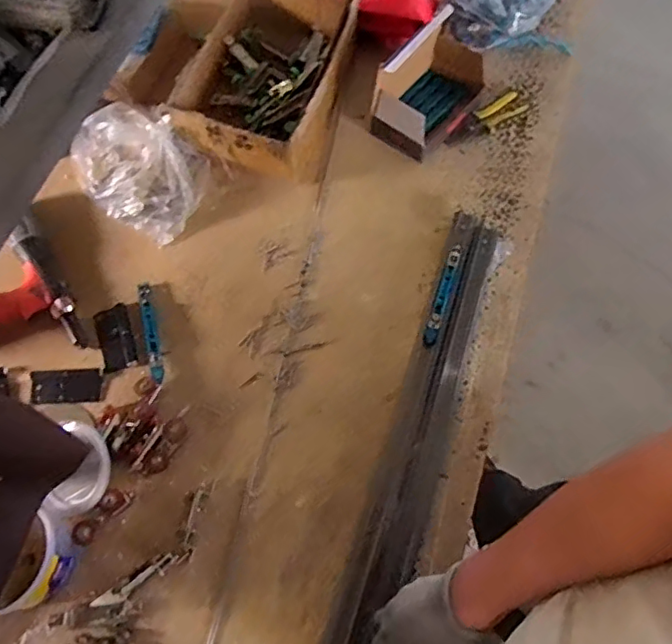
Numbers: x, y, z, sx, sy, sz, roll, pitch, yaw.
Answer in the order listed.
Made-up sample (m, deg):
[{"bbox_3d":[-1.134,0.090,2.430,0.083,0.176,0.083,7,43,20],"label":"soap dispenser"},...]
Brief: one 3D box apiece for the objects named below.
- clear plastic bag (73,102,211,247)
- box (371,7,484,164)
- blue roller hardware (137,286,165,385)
[{"bbox_3d":[-0.315,-0.257,0.883,0.251,0.070,0.169,39,72,14],"label":"clear plastic bag"},{"bbox_3d":[0.151,-0.381,0.907,0.127,0.126,0.178,36,71,13],"label":"box"},{"bbox_3d":[-0.265,0.013,0.805,0.019,0.016,0.161,-15,69,-7],"label":"blue roller hardware"}]

